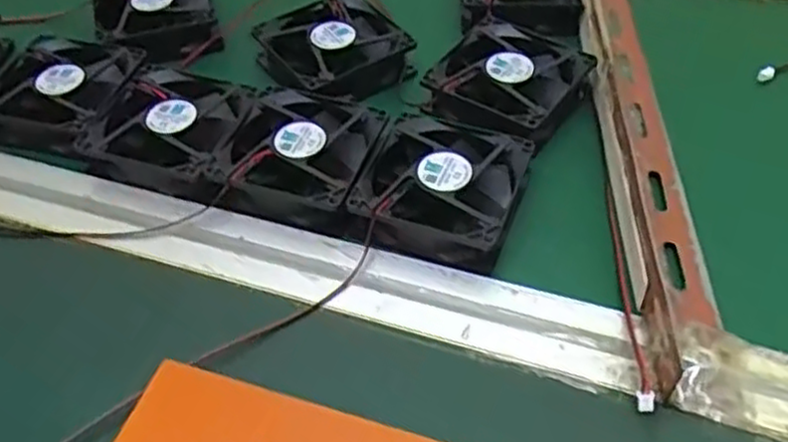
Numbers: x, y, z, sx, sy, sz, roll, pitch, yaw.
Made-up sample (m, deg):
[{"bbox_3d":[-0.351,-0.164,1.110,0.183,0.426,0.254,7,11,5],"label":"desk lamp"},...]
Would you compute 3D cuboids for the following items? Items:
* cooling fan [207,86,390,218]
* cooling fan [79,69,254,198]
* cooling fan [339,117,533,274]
[{"bbox_3d":[-0.051,-0.037,0.429,0.080,0.025,0.083,12,49,12],"label":"cooling fan"},{"bbox_3d":[-0.129,-0.053,0.446,0.081,0.028,0.080,10,49,10],"label":"cooling fan"},{"bbox_3d":[0.025,-0.017,0.408,0.083,0.026,0.082,14,49,13],"label":"cooling fan"}]

